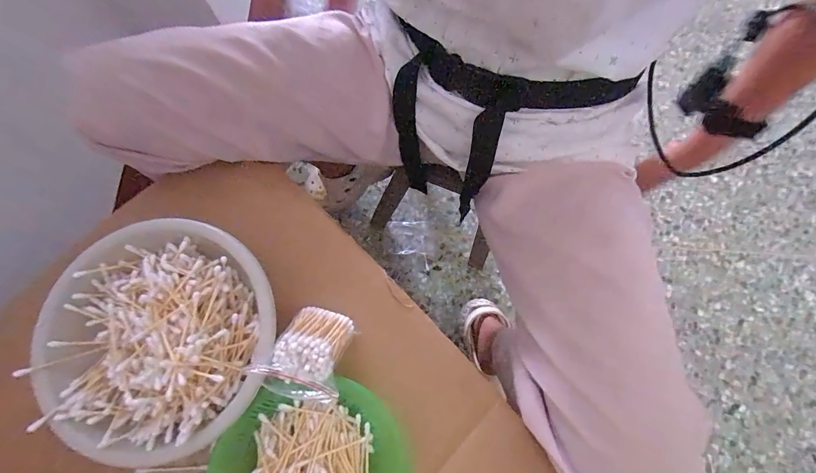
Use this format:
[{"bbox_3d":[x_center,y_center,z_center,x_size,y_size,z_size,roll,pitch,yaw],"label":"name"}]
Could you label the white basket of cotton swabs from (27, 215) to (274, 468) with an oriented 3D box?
[{"bbox_3d":[-0.212,0.082,0.322,0.190,0.062,0.187,19,78,6],"label":"white basket of cotton swabs"}]

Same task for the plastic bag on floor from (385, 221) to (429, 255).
[{"bbox_3d":[-0.001,0.001,0.861,0.096,0.013,0.079,-3,76,1],"label":"plastic bag on floor"}]

